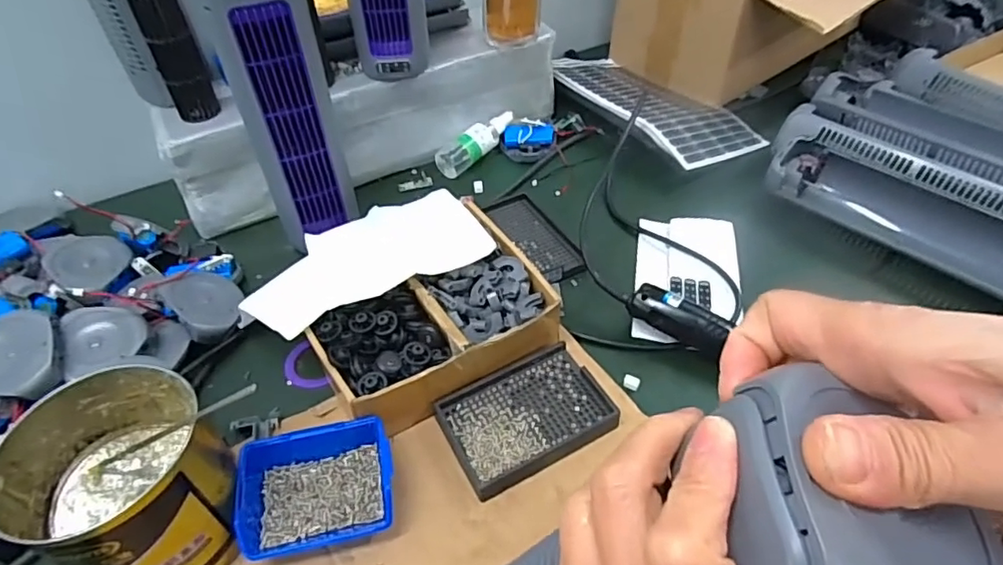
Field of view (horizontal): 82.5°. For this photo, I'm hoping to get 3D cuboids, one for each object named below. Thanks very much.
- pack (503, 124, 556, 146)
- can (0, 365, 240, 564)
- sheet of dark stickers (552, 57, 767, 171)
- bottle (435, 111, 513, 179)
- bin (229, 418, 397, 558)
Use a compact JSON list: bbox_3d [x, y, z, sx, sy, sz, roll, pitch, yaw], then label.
[{"bbox_3d":[0.040,-0.204,0.801,0.071,0.016,0.042,1,46,2],"label":"pack"},{"bbox_3d":[-0.256,0.144,0.401,0.123,0.118,0.115,28,52,25],"label":"can"},{"bbox_3d":[0.209,-0.263,0.829,0.180,0.045,0.320,-33,54,-27],"label":"sheet of dark stickers"},{"bbox_3d":[-0.032,-0.191,0.766,0.129,0.033,0.037,-42,57,-18],"label":"bottle"},{"bbox_3d":[-0.140,0.157,0.441,0.111,0.050,0.085,-10,46,-9],"label":"bin"}]

